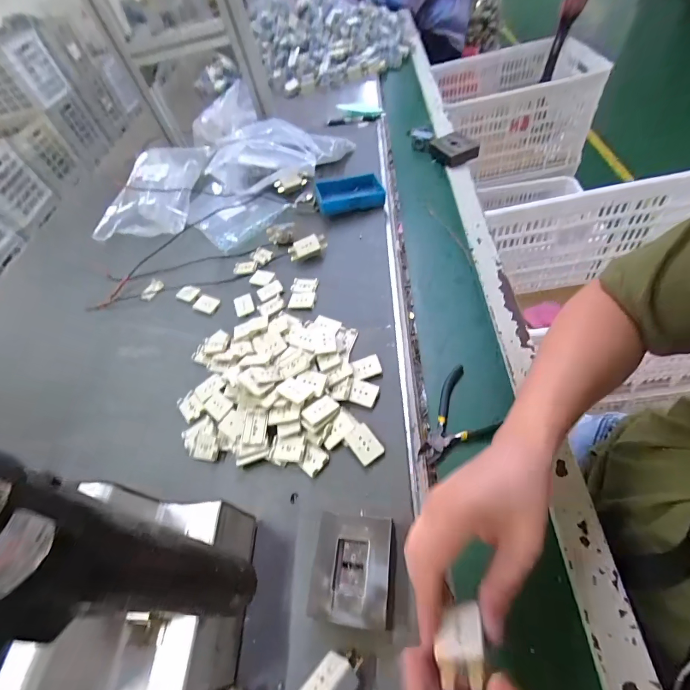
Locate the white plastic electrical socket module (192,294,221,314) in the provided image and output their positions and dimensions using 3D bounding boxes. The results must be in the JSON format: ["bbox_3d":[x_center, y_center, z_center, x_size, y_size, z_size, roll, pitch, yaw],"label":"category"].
[{"bbox_3d":[-0.219,-0.065,0.577,0.040,0.004,0.029,20,73,17],"label":"white plastic electrical socket module"}]

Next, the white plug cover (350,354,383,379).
[{"bbox_3d":[0.025,0.026,0.448,0.035,0.006,0.030,-19,52,-2],"label":"white plug cover"}]

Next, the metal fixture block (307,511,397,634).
[{"bbox_3d":[0.008,0.194,0.319,0.067,0.035,0.079,0,54,13],"label":"metal fixture block"}]

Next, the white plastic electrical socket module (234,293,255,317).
[{"bbox_3d":[-0.154,-0.062,0.556,0.029,0.007,0.038,-28,53,-8],"label":"white plastic electrical socket module"}]

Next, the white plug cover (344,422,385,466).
[{"bbox_3d":[0.020,0.106,0.390,0.029,0.005,0.040,-35,54,-13],"label":"white plug cover"}]

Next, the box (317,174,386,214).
[{"bbox_3d":[0.008,-0.268,0.645,0.113,0.029,0.079,-9,52,-3],"label":"box"}]

